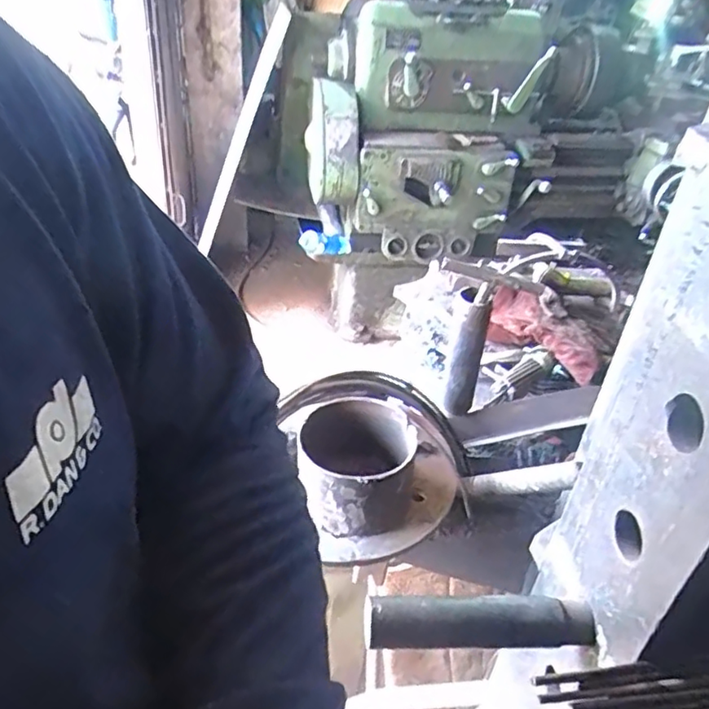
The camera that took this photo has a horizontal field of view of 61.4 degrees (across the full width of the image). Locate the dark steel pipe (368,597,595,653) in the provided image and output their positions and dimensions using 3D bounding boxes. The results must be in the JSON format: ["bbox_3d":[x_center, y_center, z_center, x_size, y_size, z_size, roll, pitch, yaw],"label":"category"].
[{"bbox_3d":[0.088,0.187,0.416,0.154,0.032,0.024,2,34,-4],"label":"dark steel pipe"}]

